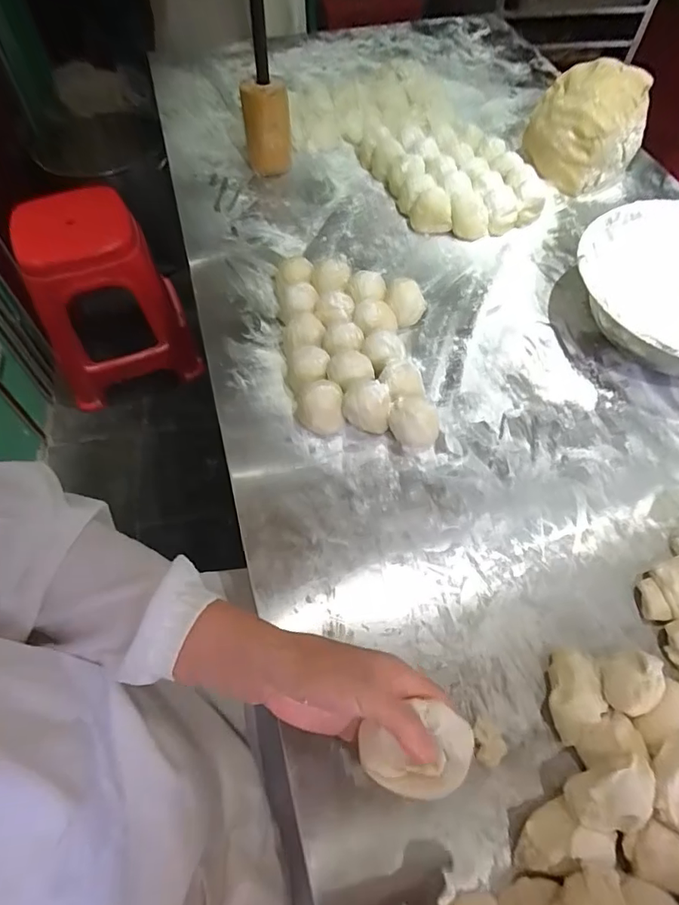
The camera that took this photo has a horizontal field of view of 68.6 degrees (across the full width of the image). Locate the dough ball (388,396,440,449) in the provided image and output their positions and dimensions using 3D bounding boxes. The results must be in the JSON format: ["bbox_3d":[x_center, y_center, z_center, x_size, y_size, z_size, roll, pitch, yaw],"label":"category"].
[{"bbox_3d":[0.079,-0.029,0.529,0.051,0.053,0.040,11,59,7],"label":"dough ball"}]

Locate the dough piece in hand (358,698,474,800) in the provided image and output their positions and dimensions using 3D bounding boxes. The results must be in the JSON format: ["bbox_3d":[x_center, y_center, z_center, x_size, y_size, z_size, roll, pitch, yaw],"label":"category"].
[{"bbox_3d":[0.053,0.206,0.343,0.076,0.026,0.055,-5,58,-3],"label":"dough piece in hand"}]

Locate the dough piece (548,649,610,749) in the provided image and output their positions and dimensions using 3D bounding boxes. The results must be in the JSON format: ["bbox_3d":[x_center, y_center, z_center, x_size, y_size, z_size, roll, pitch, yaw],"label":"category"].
[{"bbox_3d":[0.191,0.200,0.408,0.040,0.036,0.065,3,58,2],"label":"dough piece"}]

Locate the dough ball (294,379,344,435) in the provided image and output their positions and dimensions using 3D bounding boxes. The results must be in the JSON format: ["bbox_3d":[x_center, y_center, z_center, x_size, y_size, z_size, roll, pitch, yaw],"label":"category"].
[{"bbox_3d":[-0.023,-0.049,0.539,0.049,0.053,0.042,-7,58,-4],"label":"dough ball"}]

